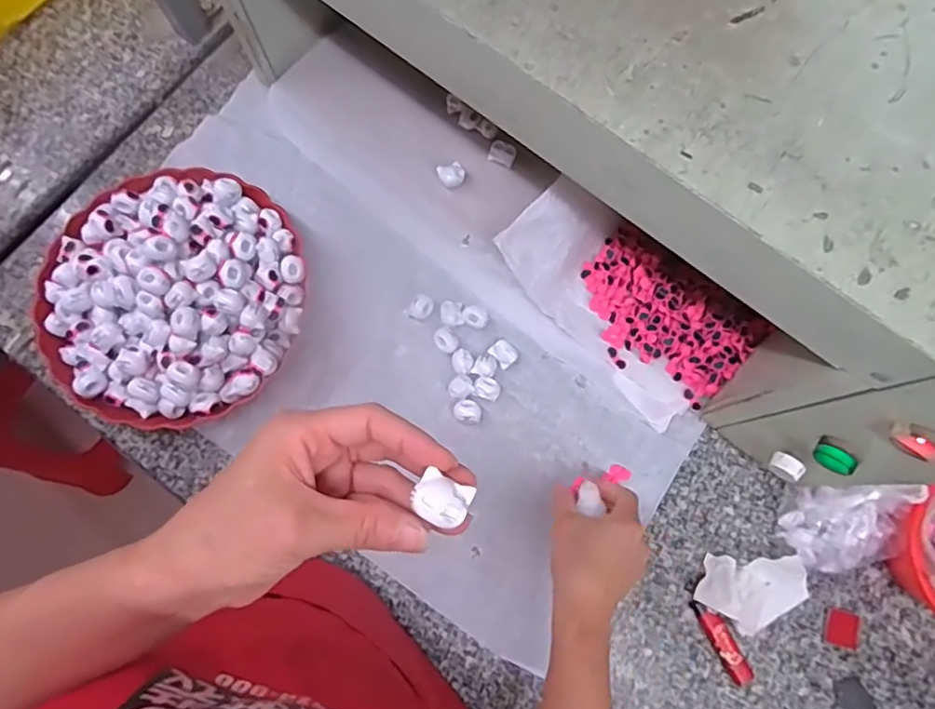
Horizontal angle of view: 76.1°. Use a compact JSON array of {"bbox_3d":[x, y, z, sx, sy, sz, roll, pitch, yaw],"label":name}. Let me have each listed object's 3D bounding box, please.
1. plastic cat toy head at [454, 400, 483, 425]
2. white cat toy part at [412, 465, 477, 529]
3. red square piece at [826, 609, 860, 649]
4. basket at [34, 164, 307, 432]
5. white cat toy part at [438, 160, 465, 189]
[{"bbox_3d":[0.001,0.054,0.561,0.026,0.018,0.021,23,79,4],"label":"plastic cat toy head"},{"bbox_3d":[-0.010,0.063,0.263,0.023,0.012,0.019,31,79,6],"label":"white cat toy part"},{"bbox_3d":[0.337,0.247,0.535,0.030,0.004,0.029,17,78,3],"label":"red square piece"},{"bbox_3d":[-0.272,-0.057,0.546,0.224,0.098,0.236,0,78,-1],"label":"basket"},{"bbox_3d":[-0.015,-0.179,0.595,0.026,0.013,0.025,0,78,-1],"label":"white cat toy part"}]

